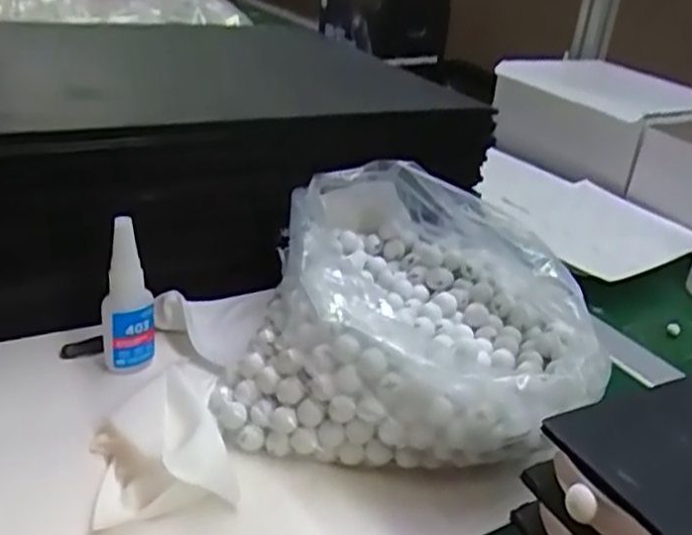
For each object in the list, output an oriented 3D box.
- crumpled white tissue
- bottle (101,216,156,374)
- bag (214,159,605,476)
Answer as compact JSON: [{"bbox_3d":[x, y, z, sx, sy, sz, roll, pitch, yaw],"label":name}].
[{"bbox_3d":[-0.104,0.101,0.413,0.073,0.040,0.094,-3,28,-19],"label":"crumpled white tissue"},{"bbox_3d":[-0.145,0.019,0.478,0.033,0.104,0.026,-3,29,-18],"label":"bottle"},{"bbox_3d":[0.050,0.030,0.498,0.208,0.118,0.227,12,27,10],"label":"bag"}]

